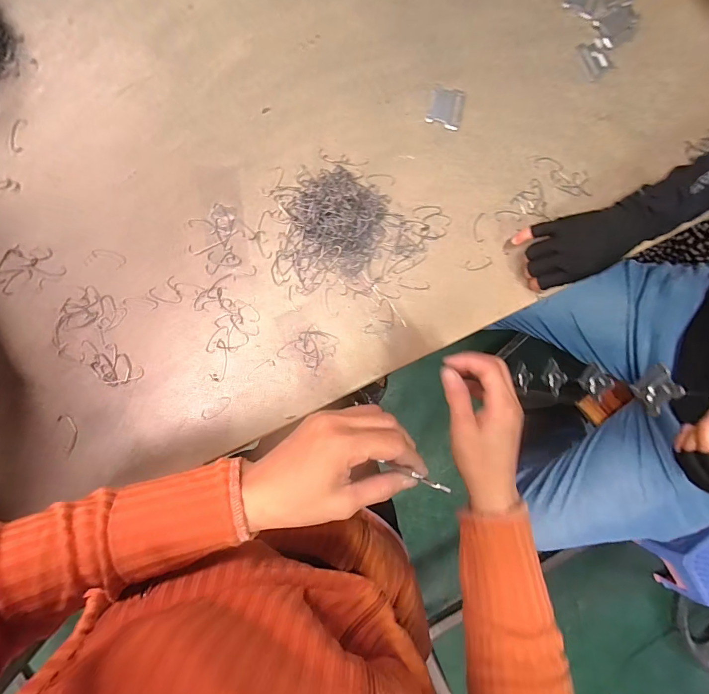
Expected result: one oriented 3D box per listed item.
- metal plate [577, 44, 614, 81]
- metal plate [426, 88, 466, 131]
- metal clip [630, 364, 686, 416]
[{"bbox_3d":[0.314,-0.377,0.499,0.038,0.004,0.049,-29,91,-6],"label":"metal plate"},{"bbox_3d":[0.117,-0.303,0.482,0.042,0.004,0.051,11,87,-5],"label":"metal plate"},{"bbox_3d":[0.339,0.048,0.426,0.010,0.060,0.056,4,88,-7],"label":"metal clip"}]

